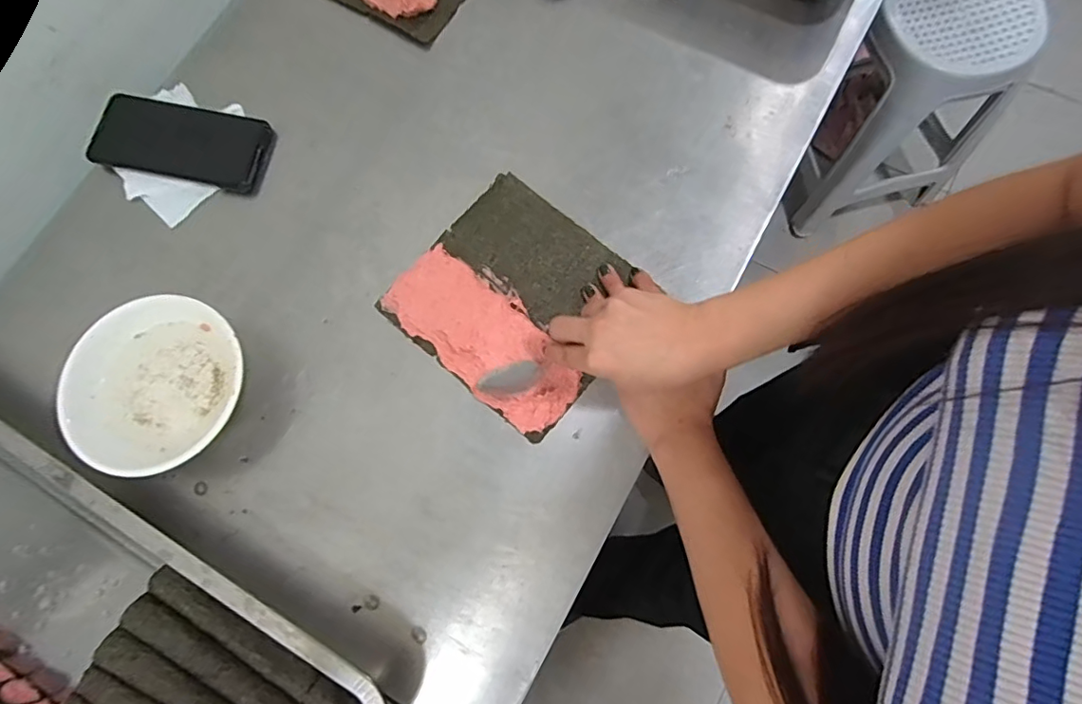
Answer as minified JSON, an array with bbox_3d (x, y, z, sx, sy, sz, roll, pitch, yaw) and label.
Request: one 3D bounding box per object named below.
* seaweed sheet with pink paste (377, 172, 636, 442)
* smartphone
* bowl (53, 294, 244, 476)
[{"bbox_3d":[-0.020,-0.048,0.480,0.189,0.013,0.177,40,79,12],"label":"seaweed sheet with pink paste"},{"bbox_3d":[-0.352,-0.207,0.526,0.159,0.011,0.078,12,75,-2],"label":"smartphone"},{"bbox_3d":[-0.313,0.029,0.452,0.138,0.050,0.138,0,77,2],"label":"bowl"}]

